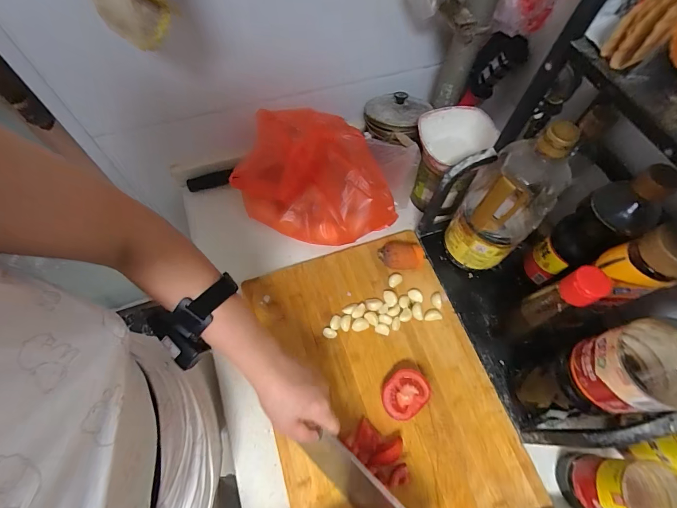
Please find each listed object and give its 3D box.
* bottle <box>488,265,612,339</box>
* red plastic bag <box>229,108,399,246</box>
[{"bbox_3d":[0.249,0.072,0.429,0.042,0.206,0.038,-22,65,-12],"label":"bottle"},{"bbox_3d":[-0.032,-0.122,0.574,0.251,0.125,0.166,16,63,7],"label":"red plastic bag"}]

